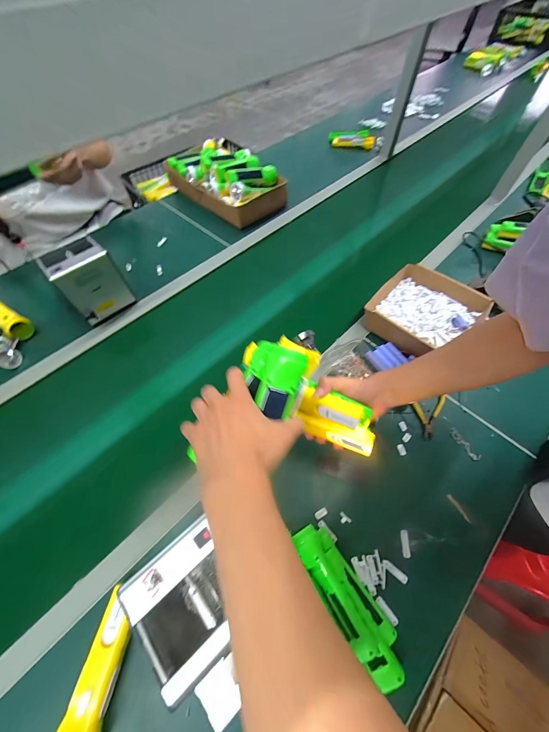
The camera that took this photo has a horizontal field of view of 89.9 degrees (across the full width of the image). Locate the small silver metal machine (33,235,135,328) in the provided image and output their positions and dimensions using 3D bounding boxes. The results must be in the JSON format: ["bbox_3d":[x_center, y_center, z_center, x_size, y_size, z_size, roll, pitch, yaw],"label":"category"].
[{"bbox_3d":[-0.442,-0.203,0.662,0.120,0.157,0.120,-40,66,-20],"label":"small silver metal machine"}]

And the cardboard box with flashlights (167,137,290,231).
[{"bbox_3d":[-0.140,-0.605,0.904,0.226,0.106,0.281,-41,67,-20],"label":"cardboard box with flashlights"}]

